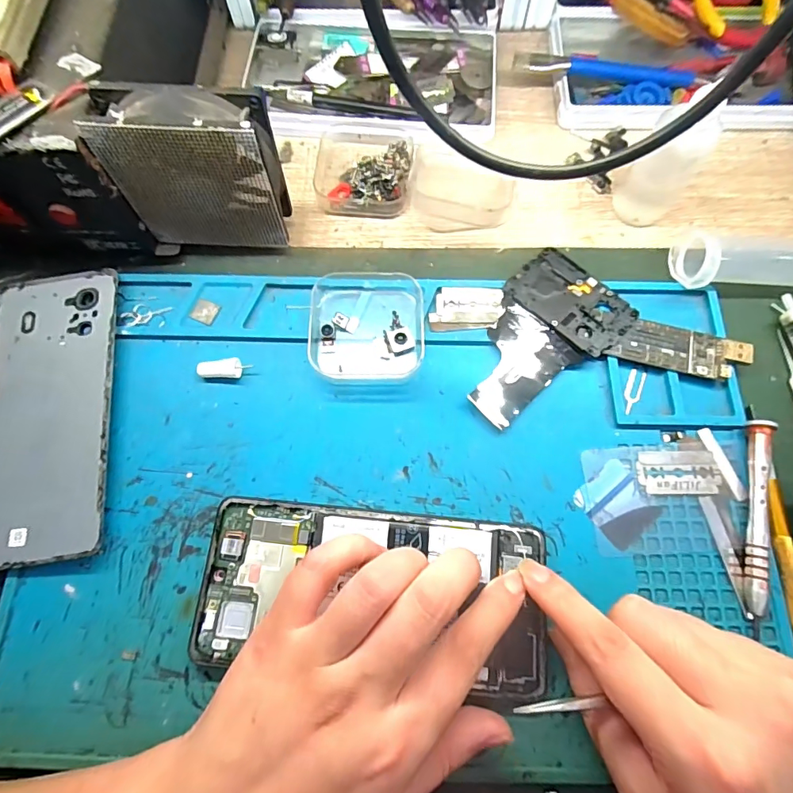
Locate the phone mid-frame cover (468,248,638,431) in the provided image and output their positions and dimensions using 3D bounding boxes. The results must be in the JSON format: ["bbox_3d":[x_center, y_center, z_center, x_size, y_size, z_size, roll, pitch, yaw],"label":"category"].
[{"bbox_3d":[0.079,-0.033,0.255,0.106,0.010,0.066,-44,77,-12],"label":"phone mid-frame cover"}]

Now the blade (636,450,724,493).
[{"bbox_3d":[0.148,0.039,0.234,0.041,0.004,0.022,1,72,1],"label":"blade"}]

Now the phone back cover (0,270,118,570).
[{"bbox_3d":[-0.187,0.006,0.241,0.070,0.010,0.158,-7,72,-1],"label":"phone back cover"}]

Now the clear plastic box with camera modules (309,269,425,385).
[{"bbox_3d":[-0.017,-0.043,0.257,0.063,0.015,0.067,-1,72,1],"label":"clear plastic box with camera modules"}]

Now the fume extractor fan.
[{"bbox_3d":[-0.101,-0.116,0.240,0.078,0.086,0.026,-1,72,0],"label":"fume extractor fan"}]

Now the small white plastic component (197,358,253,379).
[{"bbox_3d":[-0.096,-0.015,0.250,0.027,0.010,0.010,0,72,1],"label":"small white plastic component"}]

